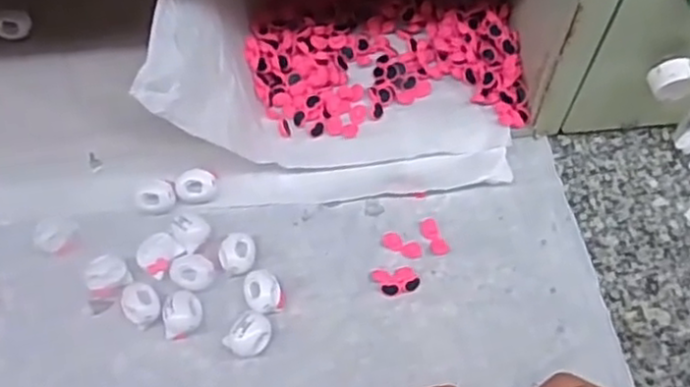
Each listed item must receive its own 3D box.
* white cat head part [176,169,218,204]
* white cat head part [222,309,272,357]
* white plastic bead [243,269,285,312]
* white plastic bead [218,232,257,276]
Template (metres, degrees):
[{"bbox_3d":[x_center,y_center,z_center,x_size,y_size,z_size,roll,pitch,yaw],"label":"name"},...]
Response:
[{"bbox_3d":[-0.093,-0.005,0.445,0.022,0.019,0.019,2,63,2],"label":"white cat head part"},{"bbox_3d":[-0.053,0.081,0.403,0.018,0.019,0.026,32,68,15],"label":"white cat head part"},{"bbox_3d":[-0.047,0.059,0.416,0.022,0.019,0.024,-13,64,-6],"label":"white plastic bead"},{"bbox_3d":[-0.064,0.038,0.426,0.020,0.019,0.025,-3,63,-1],"label":"white plastic bead"}]

